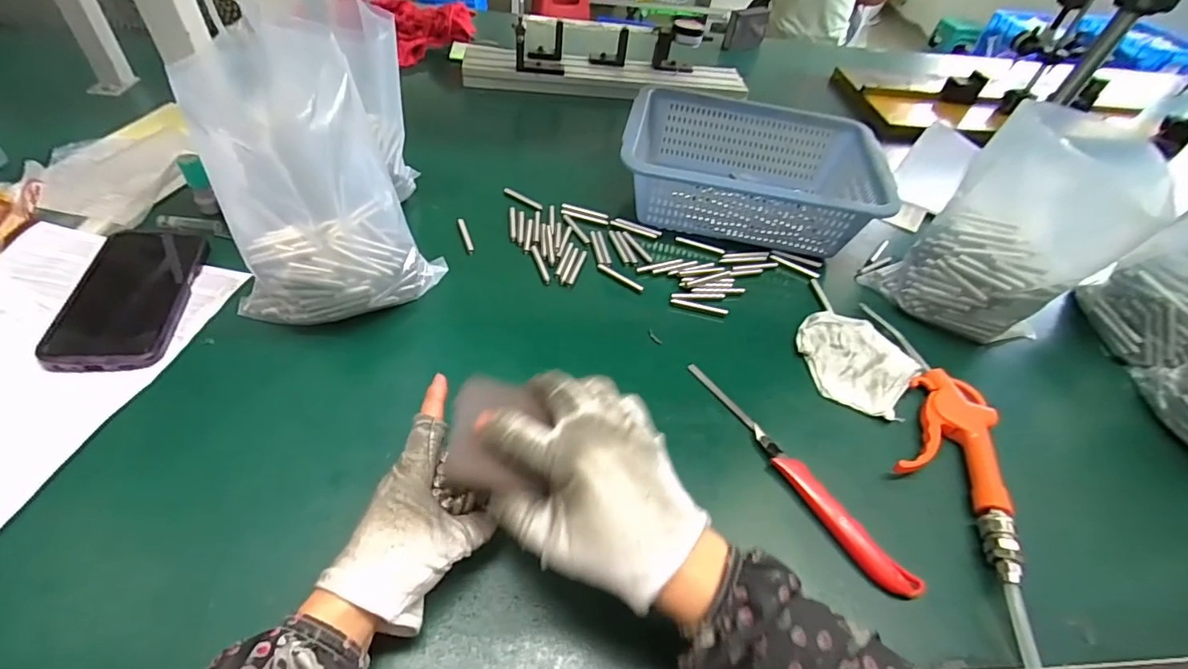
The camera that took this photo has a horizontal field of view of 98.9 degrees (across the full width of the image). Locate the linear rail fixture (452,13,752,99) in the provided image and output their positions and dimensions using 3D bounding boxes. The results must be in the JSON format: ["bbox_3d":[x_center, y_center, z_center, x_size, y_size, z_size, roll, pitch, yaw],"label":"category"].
[{"bbox_3d":[0.025,-0.468,0.859,0.479,0.103,0.085,-2,47,-9],"label":"linear rail fixture"}]

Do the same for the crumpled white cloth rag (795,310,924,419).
[{"bbox_3d":[0.250,0.023,0.488,0.107,0.025,0.102,28,50,19],"label":"crumpled white cloth rag"}]

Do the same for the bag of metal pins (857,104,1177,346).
[{"bbox_3d":[0.391,-0.095,0.477,0.089,0.200,0.157,-23,54,-26],"label":"bag of metal pins"}]

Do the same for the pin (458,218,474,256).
[{"bbox_3d":[-0.143,-0.110,0.567,0.009,0.006,0.062,-12,47,-19],"label":"pin"}]

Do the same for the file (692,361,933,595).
[{"bbox_3d":[0.150,0.104,0.398,0.023,0.019,0.223,-23,54,-26],"label":"file"}]

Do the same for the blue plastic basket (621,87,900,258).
[{"bbox_3d":[0.186,-0.203,0.639,0.293,0.100,0.219,12,47,4],"label":"blue plastic basket"}]

